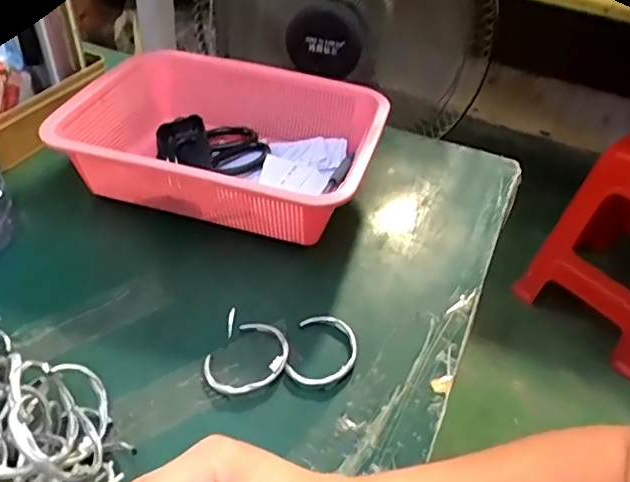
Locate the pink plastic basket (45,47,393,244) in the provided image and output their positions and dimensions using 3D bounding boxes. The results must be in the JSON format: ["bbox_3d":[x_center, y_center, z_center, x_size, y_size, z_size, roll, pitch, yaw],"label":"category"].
[{"bbox_3d":[-0.087,-0.097,0.574,0.295,0.092,0.206,14,41,10],"label":"pink plastic basket"}]

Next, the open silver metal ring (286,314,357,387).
[{"bbox_3d":[0.008,0.085,0.437,0.050,0.006,0.067,12,41,8],"label":"open silver metal ring"}]

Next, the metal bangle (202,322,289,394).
[{"bbox_3d":[-0.050,0.089,0.425,0.053,0.012,0.067,31,47,27],"label":"metal bangle"}]

